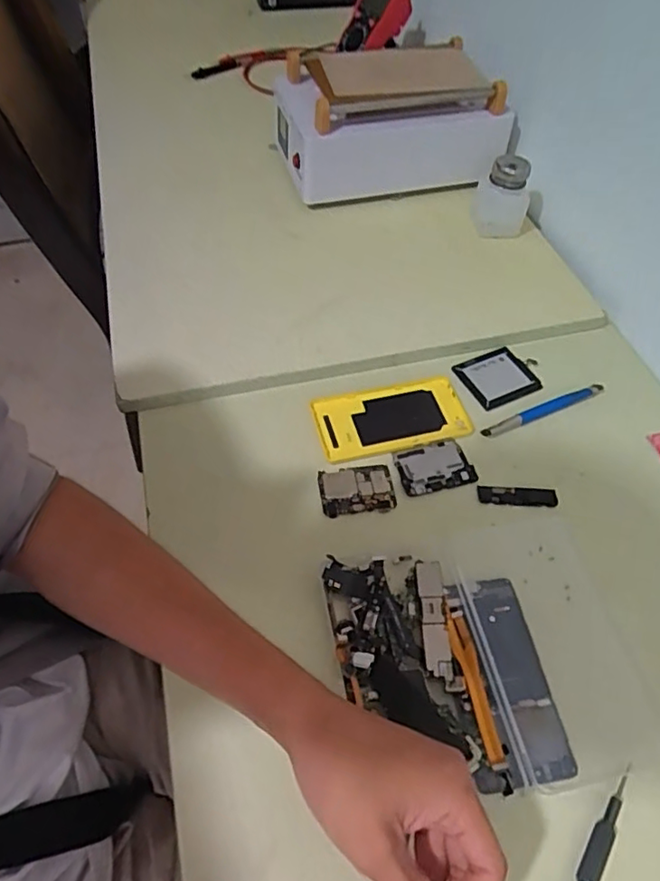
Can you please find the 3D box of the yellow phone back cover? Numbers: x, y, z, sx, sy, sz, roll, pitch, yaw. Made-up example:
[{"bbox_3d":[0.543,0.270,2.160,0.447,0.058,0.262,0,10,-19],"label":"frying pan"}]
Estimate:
[{"bbox_3d":[0.059,-0.020,0.550,0.141,0.010,0.073,-11,55,-10],"label":"yellow phone back cover"}]

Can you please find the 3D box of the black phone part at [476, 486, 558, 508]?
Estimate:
[{"bbox_3d":[0.160,0.048,0.499,0.066,0.006,0.017,5,54,2],"label":"black phone part"}]

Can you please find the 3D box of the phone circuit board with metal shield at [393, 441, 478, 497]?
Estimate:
[{"bbox_3d":[0.092,0.025,0.517,0.065,0.004,0.047,-12,55,-10],"label":"phone circuit board with metal shield"}]

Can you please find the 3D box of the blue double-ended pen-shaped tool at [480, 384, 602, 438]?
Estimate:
[{"bbox_3d":[0.205,-0.030,0.551,0.134,0.009,0.011,-19,56,-14],"label":"blue double-ended pen-shaped tool"}]

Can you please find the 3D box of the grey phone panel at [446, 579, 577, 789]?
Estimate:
[{"bbox_3d":[0.127,0.161,0.407,0.052,0.007,0.133,-9,54,-8],"label":"grey phone panel"}]

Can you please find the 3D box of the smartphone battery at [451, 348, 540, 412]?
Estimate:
[{"bbox_3d":[0.171,-0.063,0.579,0.074,0.007,0.062,-19,57,-15],"label":"smartphone battery"}]

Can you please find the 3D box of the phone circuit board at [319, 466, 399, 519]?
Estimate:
[{"bbox_3d":[0.023,0.044,0.500,0.062,0.004,0.046,-5,54,-5],"label":"phone circuit board"}]

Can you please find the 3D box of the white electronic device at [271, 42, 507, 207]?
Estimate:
[{"bbox_3d":[0.076,-0.438,0.792,0.274,0.106,0.290,-12,55,-10],"label":"white electronic device"}]

